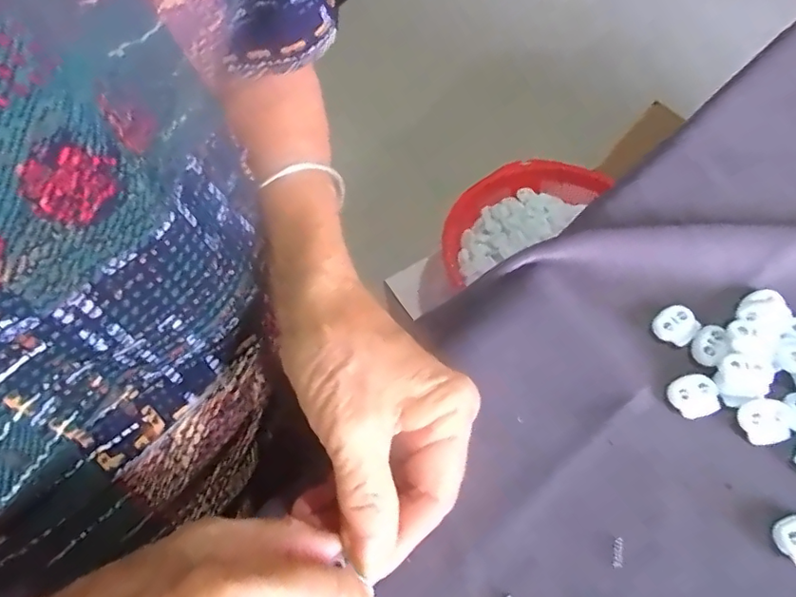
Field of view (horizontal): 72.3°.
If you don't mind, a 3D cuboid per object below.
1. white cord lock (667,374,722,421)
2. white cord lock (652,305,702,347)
[{"bbox_3d":[0.140,0.045,0.256,0.022,0.005,0.019,-20,58,-8],"label":"white cord lock"},{"bbox_3d":[0.141,0.014,0.277,0.020,0.006,0.019,-29,60,-14],"label":"white cord lock"}]

